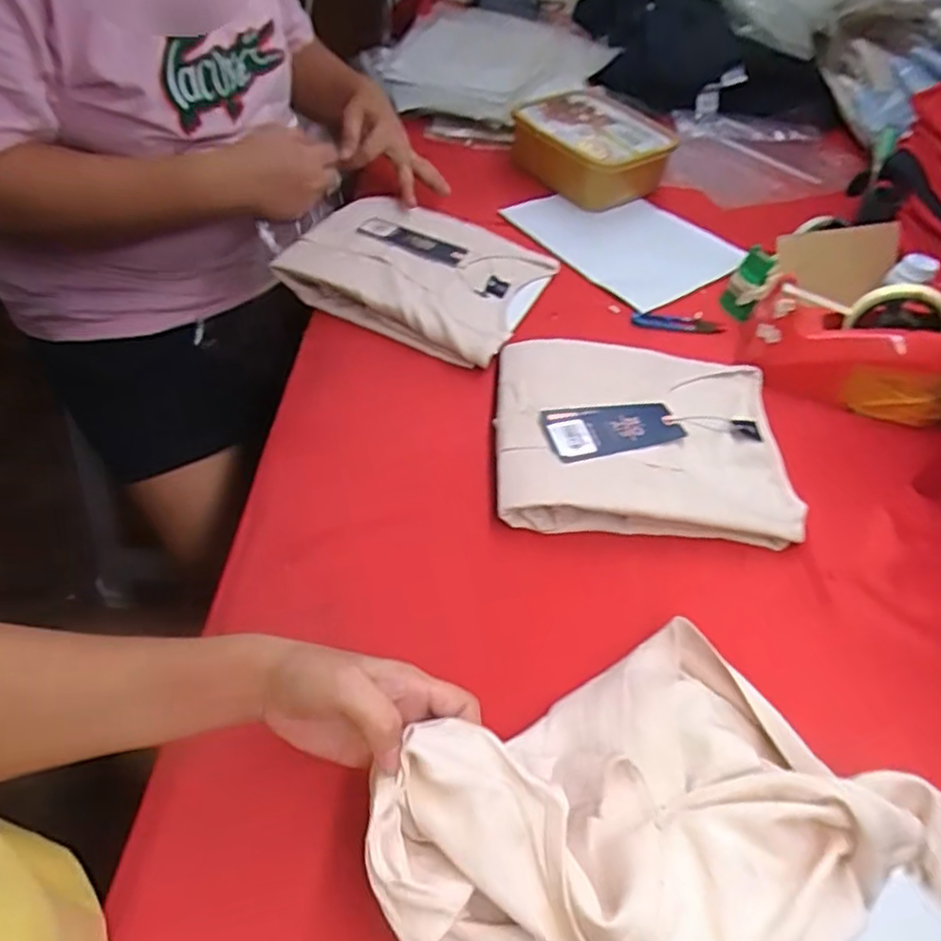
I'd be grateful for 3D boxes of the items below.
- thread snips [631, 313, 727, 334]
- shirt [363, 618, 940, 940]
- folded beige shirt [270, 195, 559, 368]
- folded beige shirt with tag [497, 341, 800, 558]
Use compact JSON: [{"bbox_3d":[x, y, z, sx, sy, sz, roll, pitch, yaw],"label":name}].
[{"bbox_3d":[0.231,-0.162,0.744,0.104,0.013,0.013,8,49,-5],"label":"thread snips"},{"bbox_3d":[0.197,0.202,0.373,0.488,0.083,0.213,10,49,-4],"label":"shirt"},{"bbox_3d":[-0.049,-0.228,0.732,0.249,0.033,0.222,27,50,11],"label":"folded beige shirt"},{"bbox_3d":[0.150,-0.036,0.602,0.253,0.045,0.209,8,49,-6],"label":"folded beige shirt with tag"}]

